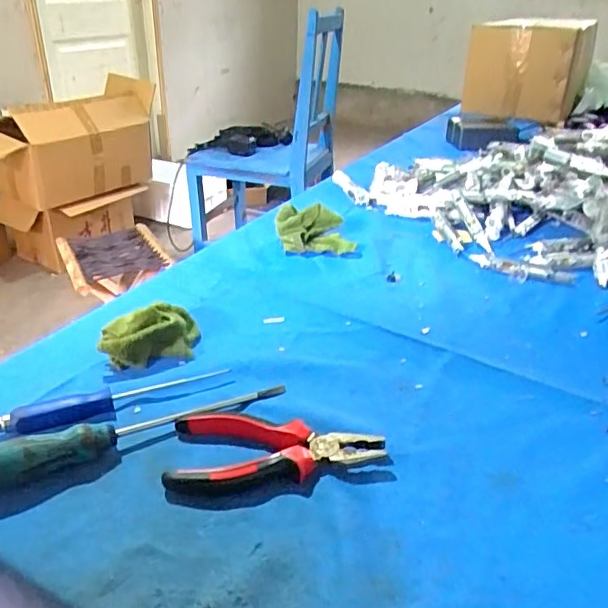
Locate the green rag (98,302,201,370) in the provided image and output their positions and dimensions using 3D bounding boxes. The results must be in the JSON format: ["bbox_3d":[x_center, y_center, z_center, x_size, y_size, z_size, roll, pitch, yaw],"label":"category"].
[{"bbox_3d":[-0.148,0.024,0.544,0.093,0.047,0.064,-12,32,-18],"label":"green rag"}]

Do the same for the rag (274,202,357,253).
[{"bbox_3d":[0.016,-0.100,0.761,0.106,0.047,0.058,1,30,3],"label":"rag"}]

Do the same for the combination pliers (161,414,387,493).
[{"bbox_3d":[-0.020,0.110,0.420,0.156,0.019,0.065,0,30,2],"label":"combination pliers"}]

